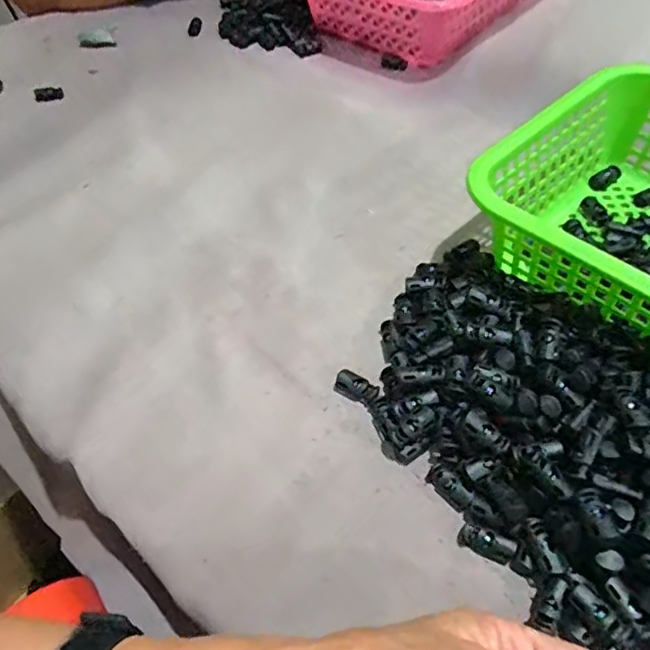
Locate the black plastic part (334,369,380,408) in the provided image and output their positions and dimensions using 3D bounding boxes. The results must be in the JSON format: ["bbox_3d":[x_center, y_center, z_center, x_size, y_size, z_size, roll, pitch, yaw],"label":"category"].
[{"bbox_3d":[0.020,0.039,0.365,0.027,0.010,0.013,25,55,20],"label":"black plastic part"}]

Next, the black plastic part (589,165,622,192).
[{"bbox_3d":[0.230,-0.120,0.478,0.030,0.007,0.014,-33,57,-9],"label":"black plastic part"}]

